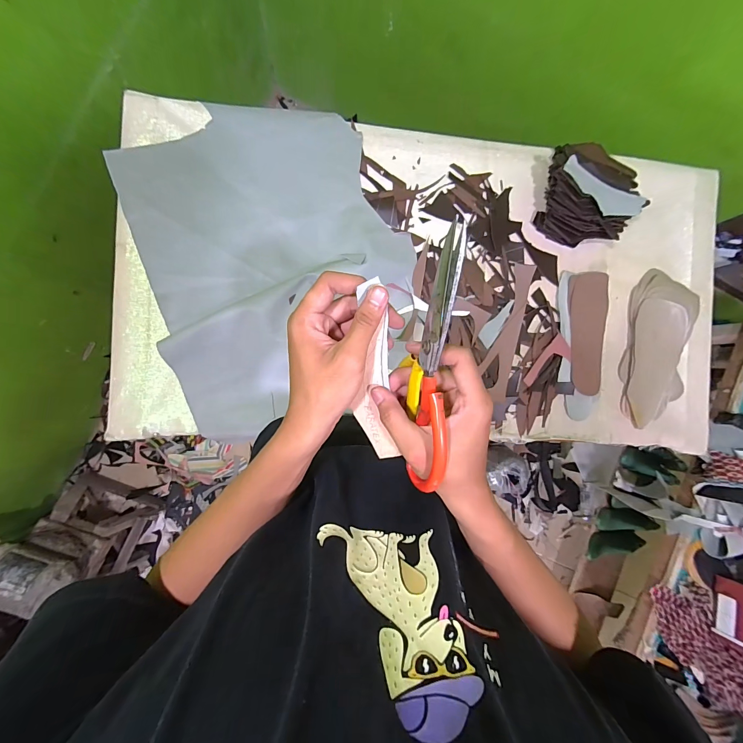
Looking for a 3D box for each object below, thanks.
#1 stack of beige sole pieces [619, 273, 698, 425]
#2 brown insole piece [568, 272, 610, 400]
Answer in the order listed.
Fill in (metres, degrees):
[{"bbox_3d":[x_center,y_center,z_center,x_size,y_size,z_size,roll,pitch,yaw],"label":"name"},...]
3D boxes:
[{"bbox_3d":[0.594,-0.048,0.698,0.132,0.034,0.312,9,88,-7],"label":"stack of beige sole pieces"},{"bbox_3d":[0.450,-0.078,0.690,0.086,0.008,0.244,-2,91,-9],"label":"brown insole piece"}]

